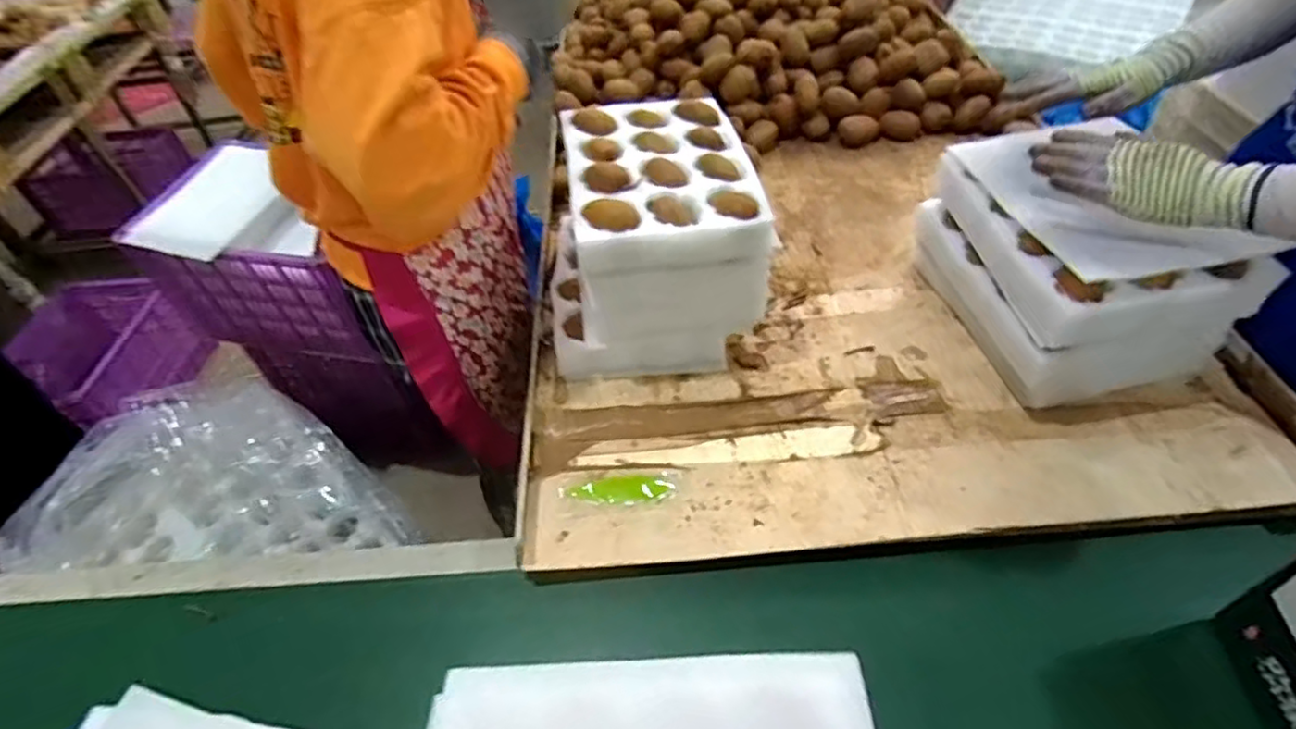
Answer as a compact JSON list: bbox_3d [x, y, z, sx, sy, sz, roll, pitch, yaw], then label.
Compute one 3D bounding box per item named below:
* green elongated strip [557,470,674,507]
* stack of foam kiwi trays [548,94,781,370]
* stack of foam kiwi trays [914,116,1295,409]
[{"bbox_3d":[-0.035,0.144,0.753,0.126,0.008,0.036,-8,47,-2],"label":"green elongated strip"},{"bbox_3d":[0.004,-0.163,0.875,0.258,0.254,0.292,-5,47,1],"label":"stack of foam kiwi trays"},{"bbox_3d":[0.492,-0.129,0.782,0.224,0.218,0.304,-11,47,-5],"label":"stack of foam kiwi trays"}]

